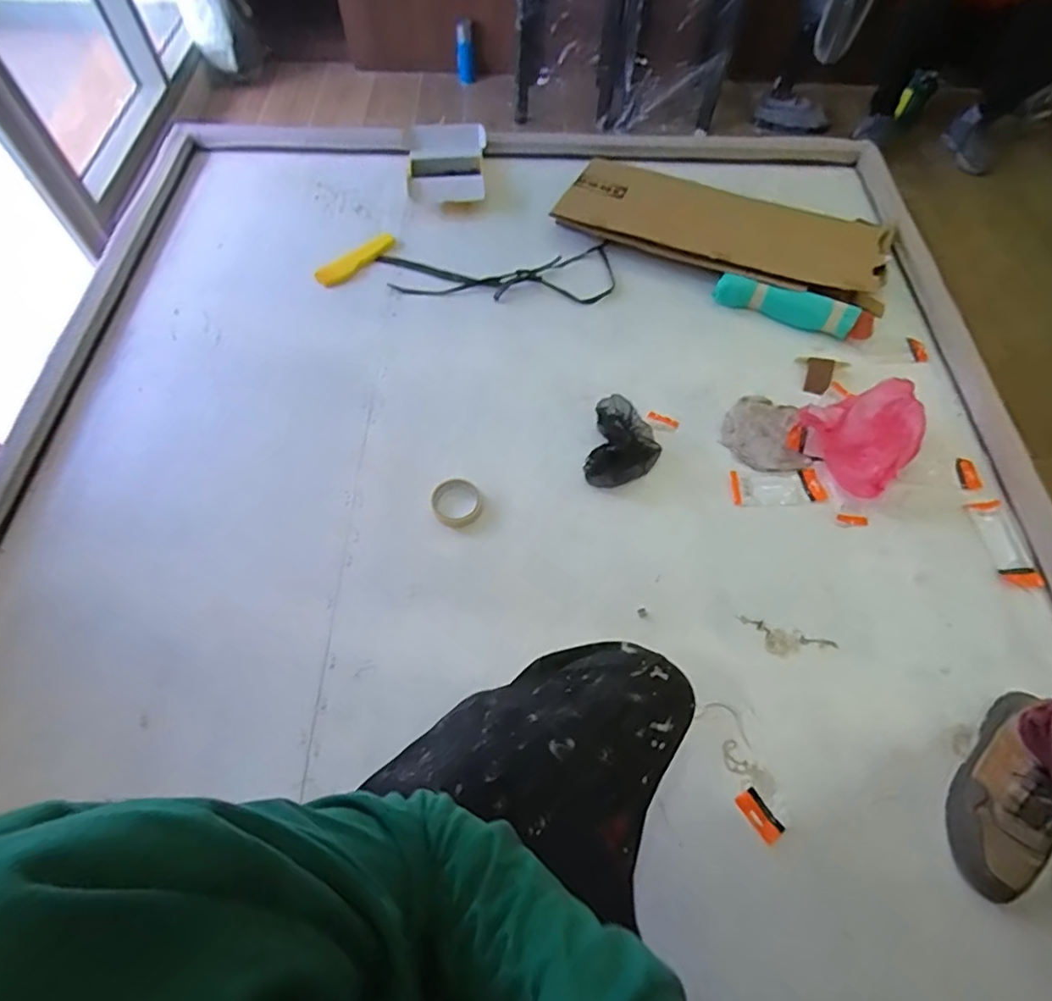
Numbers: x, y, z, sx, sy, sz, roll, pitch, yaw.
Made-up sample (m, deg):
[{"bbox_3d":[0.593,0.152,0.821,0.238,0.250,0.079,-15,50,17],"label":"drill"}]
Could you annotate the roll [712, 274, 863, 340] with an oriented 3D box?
[{"bbox_3d":[0.564,-0.428,1.270,0.300,0.059,0.059,24,66,13],"label":"roll"}]

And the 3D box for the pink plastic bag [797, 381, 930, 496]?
[{"bbox_3d":[0.646,-0.120,1.080,0.190,0.083,0.195,-19,63,-10],"label":"pink plastic bag"}]

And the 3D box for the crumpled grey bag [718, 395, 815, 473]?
[{"bbox_3d":[0.461,-0.130,1.134,0.145,0.023,0.168,-2,63,0],"label":"crumpled grey bag"}]

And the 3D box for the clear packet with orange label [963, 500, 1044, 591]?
[{"bbox_3d":[0.854,0.074,1.042,0.077,0.015,0.170,1,59,-6],"label":"clear packet with orange label"}]

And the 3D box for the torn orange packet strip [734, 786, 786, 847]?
[{"bbox_3d":[0.333,0.447,0.824,0.036,0.004,0.068,-32,67,-17],"label":"torn orange packet strip"}]

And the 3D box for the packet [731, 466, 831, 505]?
[{"bbox_3d":[0.469,-0.025,1.083,0.170,0.008,0.069,-3,63,0],"label":"packet"}]

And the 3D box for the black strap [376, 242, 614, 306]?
[{"bbox_3d":[-0.067,-0.516,1.349,0.534,0.028,0.187,-4,63,-1],"label":"black strap"}]

